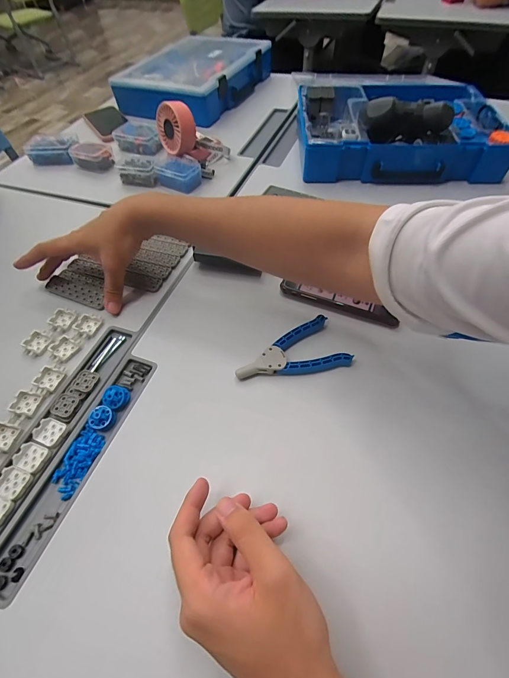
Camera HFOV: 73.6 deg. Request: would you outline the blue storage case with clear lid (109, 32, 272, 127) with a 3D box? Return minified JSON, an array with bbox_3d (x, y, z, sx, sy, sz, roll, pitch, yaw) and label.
[{"bbox_3d":[-0.145,-0.655,0.850,0.258,0.078,0.345,20,57,15],"label":"blue storage case with clear lid"}]

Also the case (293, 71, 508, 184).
[{"bbox_3d":[0.270,-0.414,0.643,0.356,0.103,0.257,2,54,2],"label":"case"}]

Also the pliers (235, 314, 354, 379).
[{"bbox_3d":[0.043,0.022,0.394,0.126,0.015,0.067,-21,57,-14],"label":"pliers"}]

